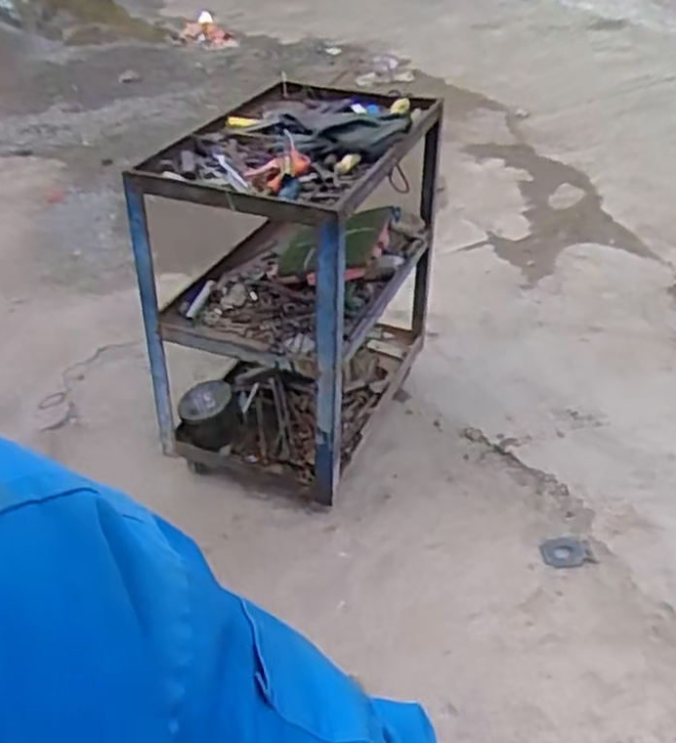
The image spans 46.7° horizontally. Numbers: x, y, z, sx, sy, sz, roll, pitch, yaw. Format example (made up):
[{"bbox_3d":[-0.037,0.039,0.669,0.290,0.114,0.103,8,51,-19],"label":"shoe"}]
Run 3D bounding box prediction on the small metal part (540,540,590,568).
[{"bbox_3d":[0.440,0.354,1.521,0.088,0.006,0.064,-7,35,-7],"label":"small metal part"}]

